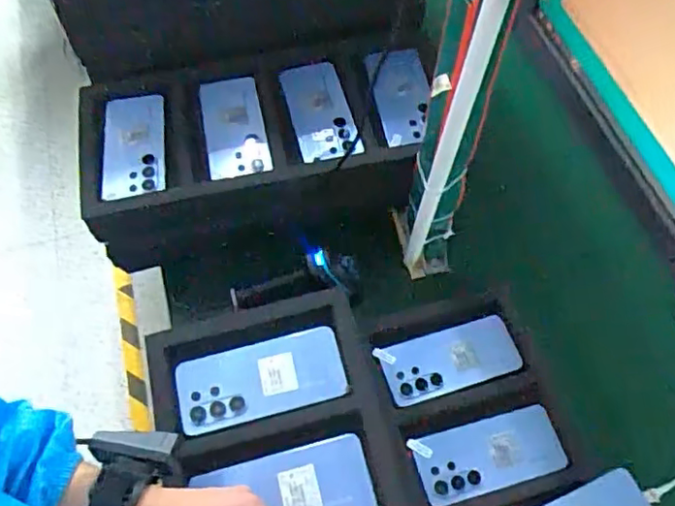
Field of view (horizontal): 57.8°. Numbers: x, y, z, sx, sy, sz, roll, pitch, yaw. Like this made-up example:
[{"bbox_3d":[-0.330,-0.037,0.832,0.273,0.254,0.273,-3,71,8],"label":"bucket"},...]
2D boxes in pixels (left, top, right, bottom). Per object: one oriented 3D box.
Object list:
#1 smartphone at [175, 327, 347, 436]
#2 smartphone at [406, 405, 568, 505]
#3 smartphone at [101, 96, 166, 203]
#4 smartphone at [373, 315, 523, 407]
[{"bbox_3d":[-0.080,0.130,0.634,0.169,0.010,0.076,-12,62,-8],"label":"smartphone"},{"bbox_3d":[0.178,0.239,0.722,0.171,0.010,0.080,-12,62,-7],"label":"smartphone"},{"bbox_3d":[-0.259,-0.137,0.781,0.074,0.014,0.151,0,66,-18],"label":"smartphone"},{"bbox_3d":[0.142,0.134,0.775,0.171,0.012,0.077,-14,62,-9],"label":"smartphone"}]

